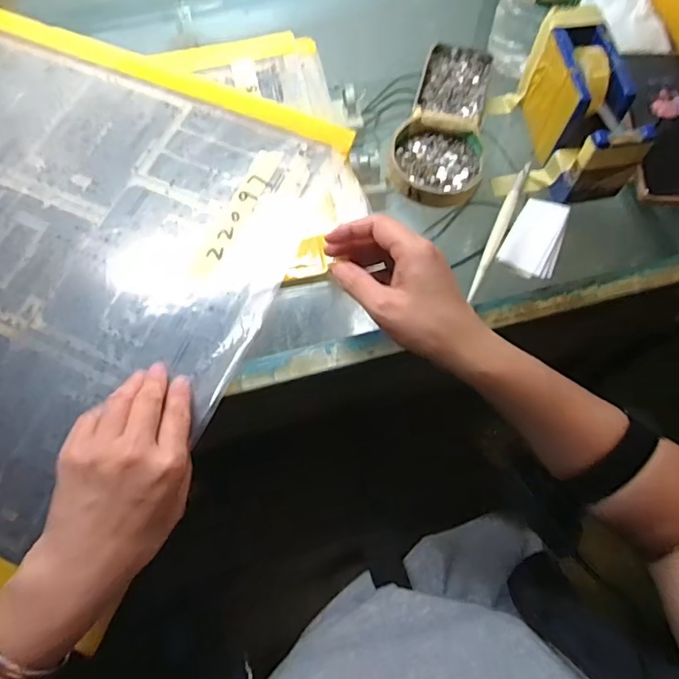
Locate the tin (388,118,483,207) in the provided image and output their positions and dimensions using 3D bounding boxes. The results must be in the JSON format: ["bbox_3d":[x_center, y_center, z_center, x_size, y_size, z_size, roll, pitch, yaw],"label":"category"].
[{"bbox_3d":[0.082,-0.150,0.450,0.078,0.015,0.073,0,72,0],"label":"tin"}]

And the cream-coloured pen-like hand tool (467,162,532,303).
[{"bbox_3d":[0.133,-0.092,0.433,0.011,0.014,0.138,23,73,8],"label":"cream-coloured pen-like hand tool"}]

